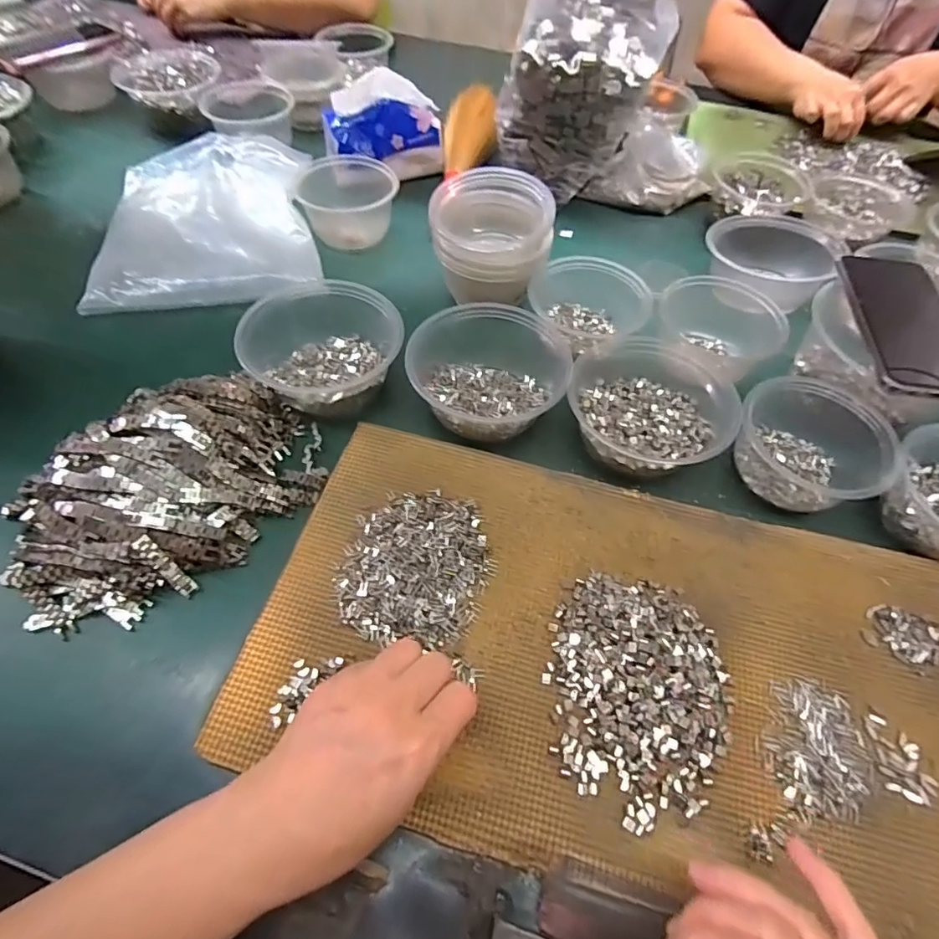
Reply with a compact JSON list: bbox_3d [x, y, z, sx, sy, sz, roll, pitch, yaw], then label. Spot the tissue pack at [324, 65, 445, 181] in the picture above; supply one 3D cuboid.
[{"bbox_3d":[-0.109,-0.431,0.644,0.149,0.103,0.056,-4,58,-5],"label":"tissue pack"}]

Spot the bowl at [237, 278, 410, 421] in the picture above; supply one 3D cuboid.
[{"bbox_3d":[-0.139,-0.116,0.463,0.142,0.060,0.132,1,58,-2],"label":"bowl"}]

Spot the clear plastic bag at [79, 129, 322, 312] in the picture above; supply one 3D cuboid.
[{"bbox_3d":[-0.294,-0.290,0.577,0.228,0.036,0.255,-10,59,-8],"label":"clear plastic bag"}]

